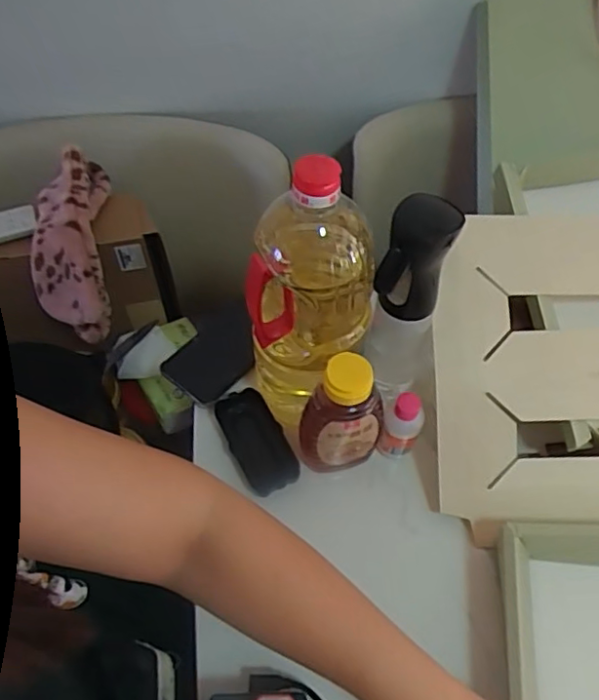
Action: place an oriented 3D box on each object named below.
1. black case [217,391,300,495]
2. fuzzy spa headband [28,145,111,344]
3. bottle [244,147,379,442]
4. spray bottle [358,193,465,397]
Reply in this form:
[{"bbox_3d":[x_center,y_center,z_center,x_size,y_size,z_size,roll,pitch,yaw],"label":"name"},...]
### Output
[{"bbox_3d":[-0.043,0.096,0.608,0.054,0.031,0.114,-25,60,-16],"label":"black case"},{"bbox_3d":[-0.277,-0.129,0.721,0.083,0.076,0.233,-1,89,-1],"label":"fuzzy spa headband"},{"bbox_3d":[0.009,-0.037,0.512,0.103,0.265,0.101,5,57,3],"label":"bottle"},{"bbox_3d":[0.096,-0.034,0.542,0.061,0.228,0.058,13,58,9],"label":"spray bottle"}]

